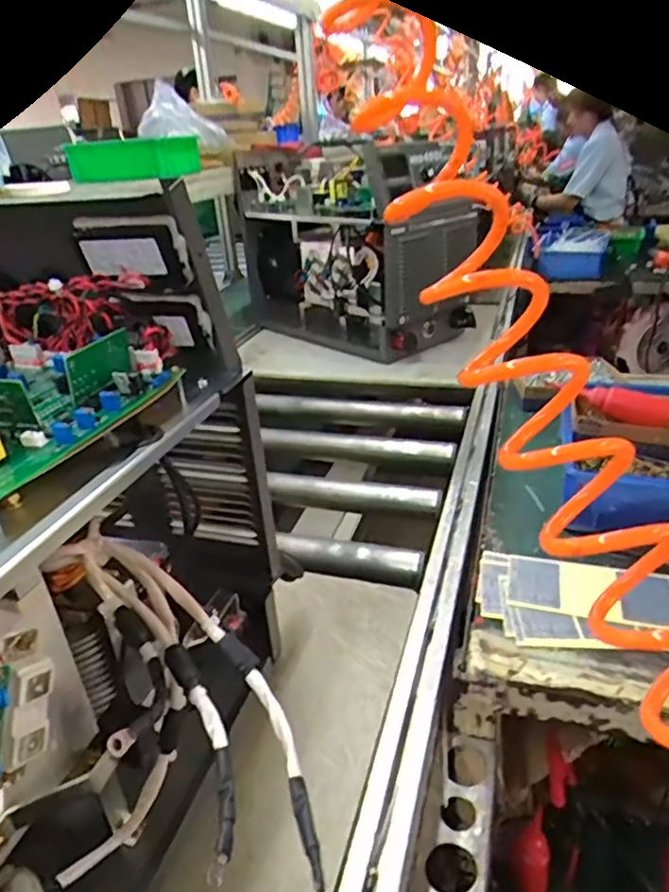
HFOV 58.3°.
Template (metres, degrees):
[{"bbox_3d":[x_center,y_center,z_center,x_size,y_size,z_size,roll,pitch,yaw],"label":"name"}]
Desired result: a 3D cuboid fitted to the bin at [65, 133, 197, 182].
[{"bbox_3d":[-0.426,-0.604,1.267,0.216,0.072,0.158,8,30,21],"label":"bin"}]

